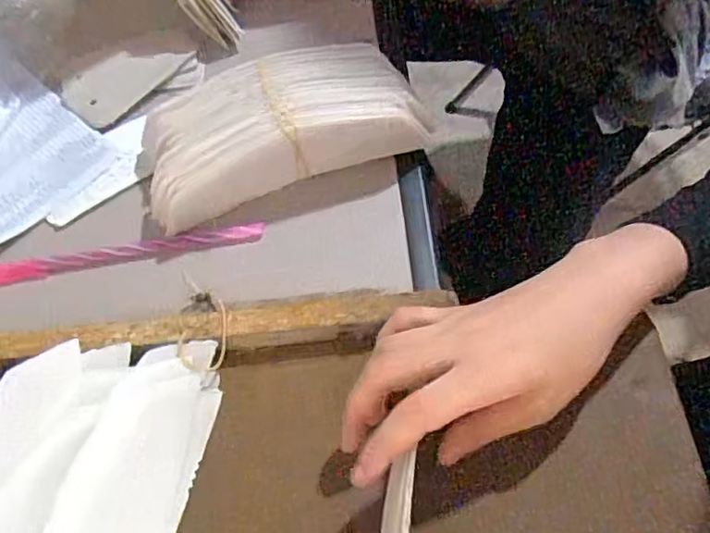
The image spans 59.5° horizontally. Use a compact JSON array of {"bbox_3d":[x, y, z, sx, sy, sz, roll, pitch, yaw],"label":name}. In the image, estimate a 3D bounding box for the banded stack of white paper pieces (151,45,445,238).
[{"bbox_3d":[-0.050,-0.090,0.417,0.186,0.063,0.081,-19,64,-7],"label":"banded stack of white paper pieces"}]

